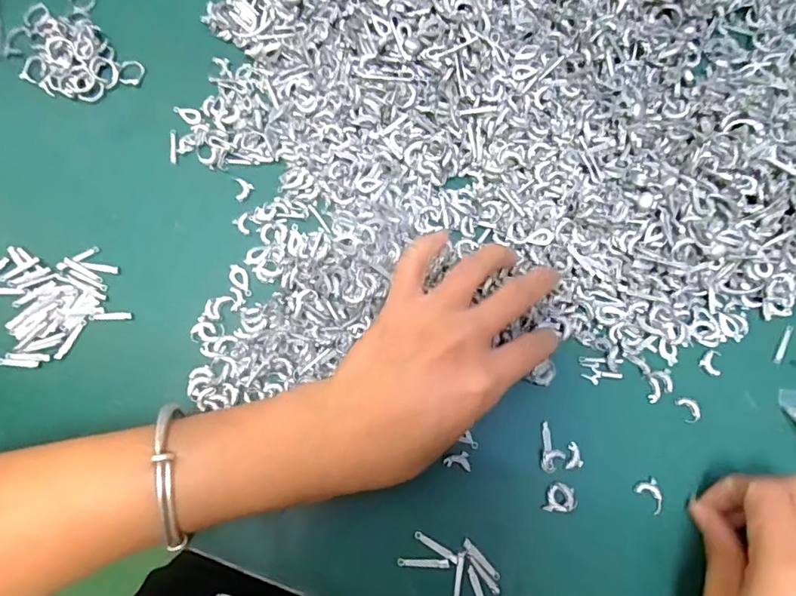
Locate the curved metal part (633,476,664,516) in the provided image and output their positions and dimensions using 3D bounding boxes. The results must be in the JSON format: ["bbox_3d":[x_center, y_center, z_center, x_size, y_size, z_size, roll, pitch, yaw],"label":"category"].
[{"bbox_3d":[0.134,0.103,0.274,0.013,0.004,0.017,-40,81,-8],"label":"curved metal part"}]

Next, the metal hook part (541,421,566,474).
[{"bbox_3d":[0.083,0.080,0.279,0.012,0.004,0.026,5,78,1],"label":"metal hook part"}]

